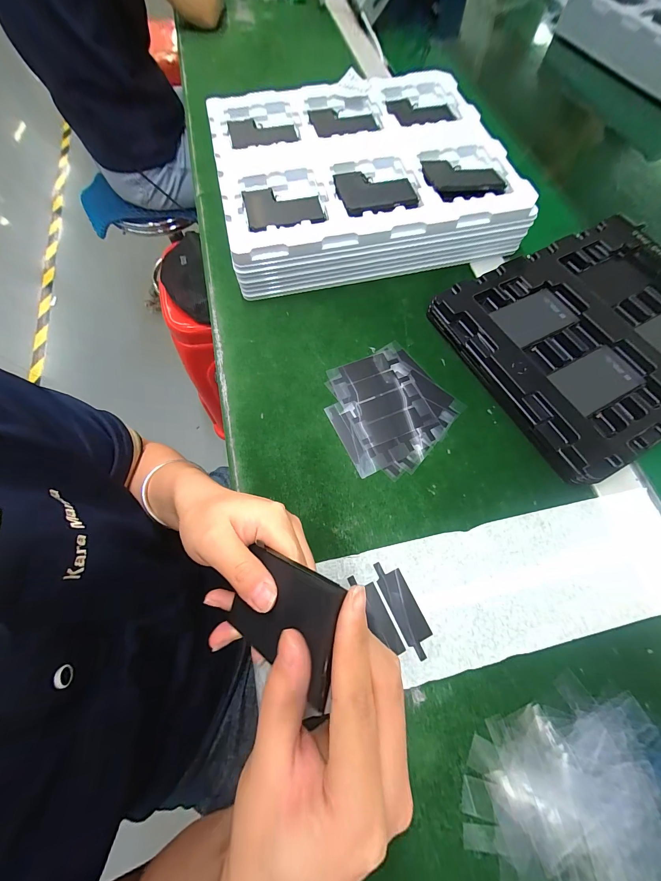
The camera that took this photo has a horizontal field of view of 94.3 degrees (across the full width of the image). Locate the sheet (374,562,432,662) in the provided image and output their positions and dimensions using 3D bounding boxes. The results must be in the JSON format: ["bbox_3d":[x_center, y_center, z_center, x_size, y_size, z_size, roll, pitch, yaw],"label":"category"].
[{"bbox_3d":[0.055,0.125,0.230,0.020,0.004,0.067,-25,70,-9],"label":"sheet"}]

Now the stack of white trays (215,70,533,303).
[{"bbox_3d":[0.029,-0.335,0.385,0.315,0.057,0.304,-11,69,-4],"label":"stack of white trays"}]

